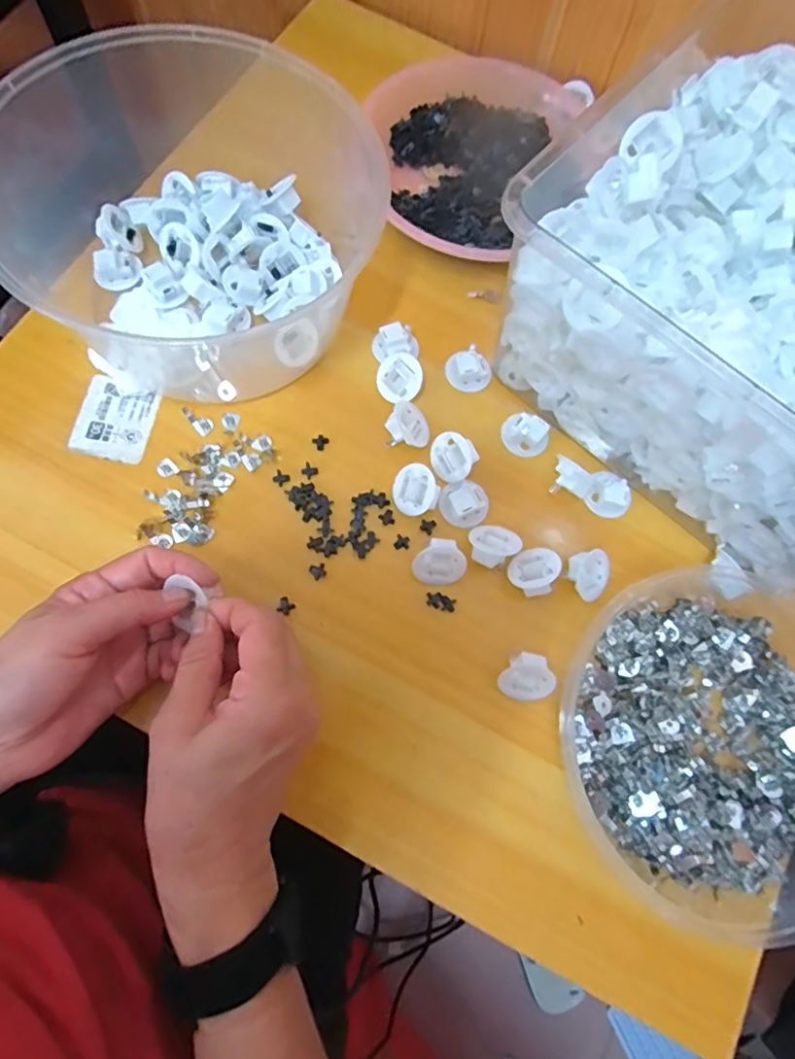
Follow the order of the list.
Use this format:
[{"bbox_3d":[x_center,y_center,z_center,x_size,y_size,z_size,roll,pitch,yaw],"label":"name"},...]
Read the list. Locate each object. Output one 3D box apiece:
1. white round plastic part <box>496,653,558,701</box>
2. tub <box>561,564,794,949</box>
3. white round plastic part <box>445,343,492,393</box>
[{"bbox_3d":[0.076,0.089,0.334,0.030,0.022,0.028,0,76,-2],"label":"white round plastic part"},{"bbox_3d":[0.185,0.121,0.320,0.178,0.043,0.198,12,76,1],"label":"tub"},{"bbox_3d":[0.051,-0.113,0.397,0.030,0.015,0.026,-22,77,-7],"label":"white round plastic part"}]

